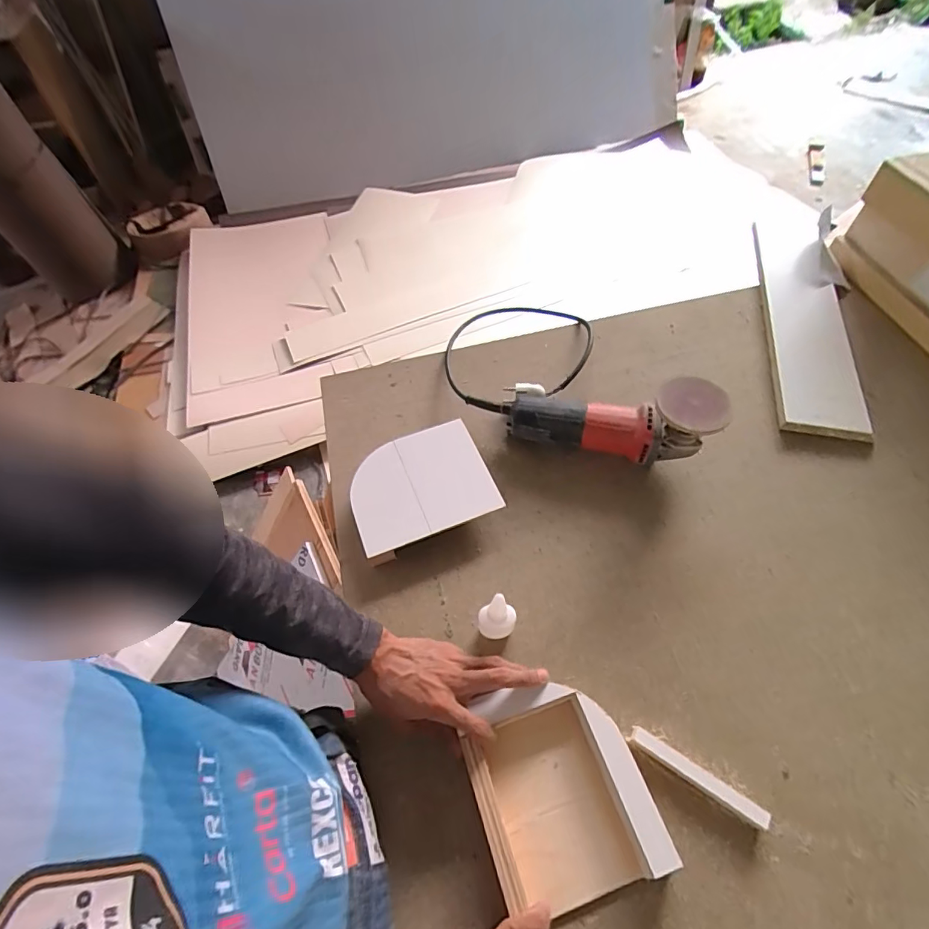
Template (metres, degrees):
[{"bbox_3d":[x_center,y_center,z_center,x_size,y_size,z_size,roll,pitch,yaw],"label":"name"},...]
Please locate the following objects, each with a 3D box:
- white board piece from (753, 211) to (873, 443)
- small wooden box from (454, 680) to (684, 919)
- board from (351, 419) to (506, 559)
[{"bbox_3d":[0.520,-0.234,0.742,0.106,0.016,0.446,4,63,14],"label":"white board piece"},{"bbox_3d":[0.086,0.297,0.446,0.147,0.030,0.167,-18,58,-7],"label":"small wooden box"},{"bbox_3d":[-0.059,0.024,0.620,0.173,0.014,0.146,-21,53,-6],"label":"board"}]

